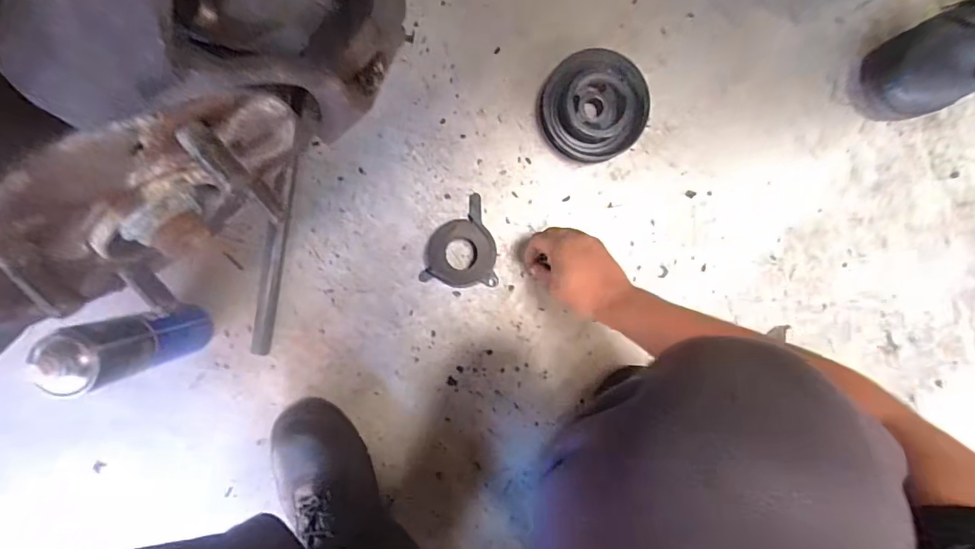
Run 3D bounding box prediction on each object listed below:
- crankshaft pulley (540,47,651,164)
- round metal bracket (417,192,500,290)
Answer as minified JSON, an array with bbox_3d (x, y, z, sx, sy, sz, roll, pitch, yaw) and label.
[{"bbox_3d":[0.136,-0.216,0.584,0.127,0.053,0.130,0,93,-2],"label":"crankshaft pulley"},{"bbox_3d":[-0.039,-0.043,0.608,0.099,0.018,0.120,-2,93,-2],"label":"round metal bracket"}]

